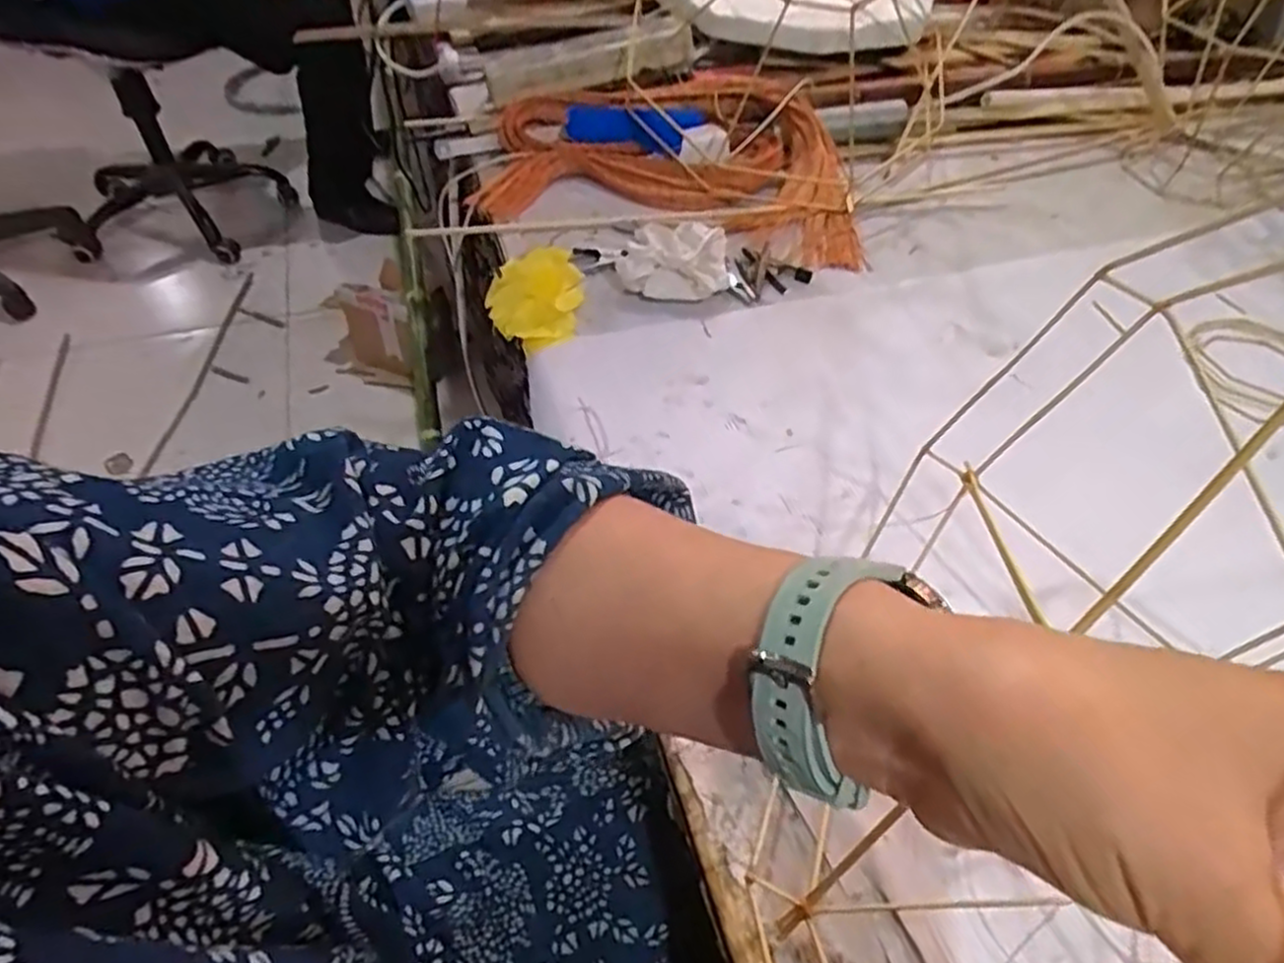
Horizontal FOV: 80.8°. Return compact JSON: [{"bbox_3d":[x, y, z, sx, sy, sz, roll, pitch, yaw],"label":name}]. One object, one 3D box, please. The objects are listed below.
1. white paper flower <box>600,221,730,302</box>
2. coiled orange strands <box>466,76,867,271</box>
[{"bbox_3d":[0.025,-0.196,0.660,0.101,0.047,0.074,1,49,0],"label":"white paper flower"},{"bbox_3d":[0.028,-0.324,0.763,0.366,0.062,0.242,3,49,1],"label":"coiled orange strands"}]

